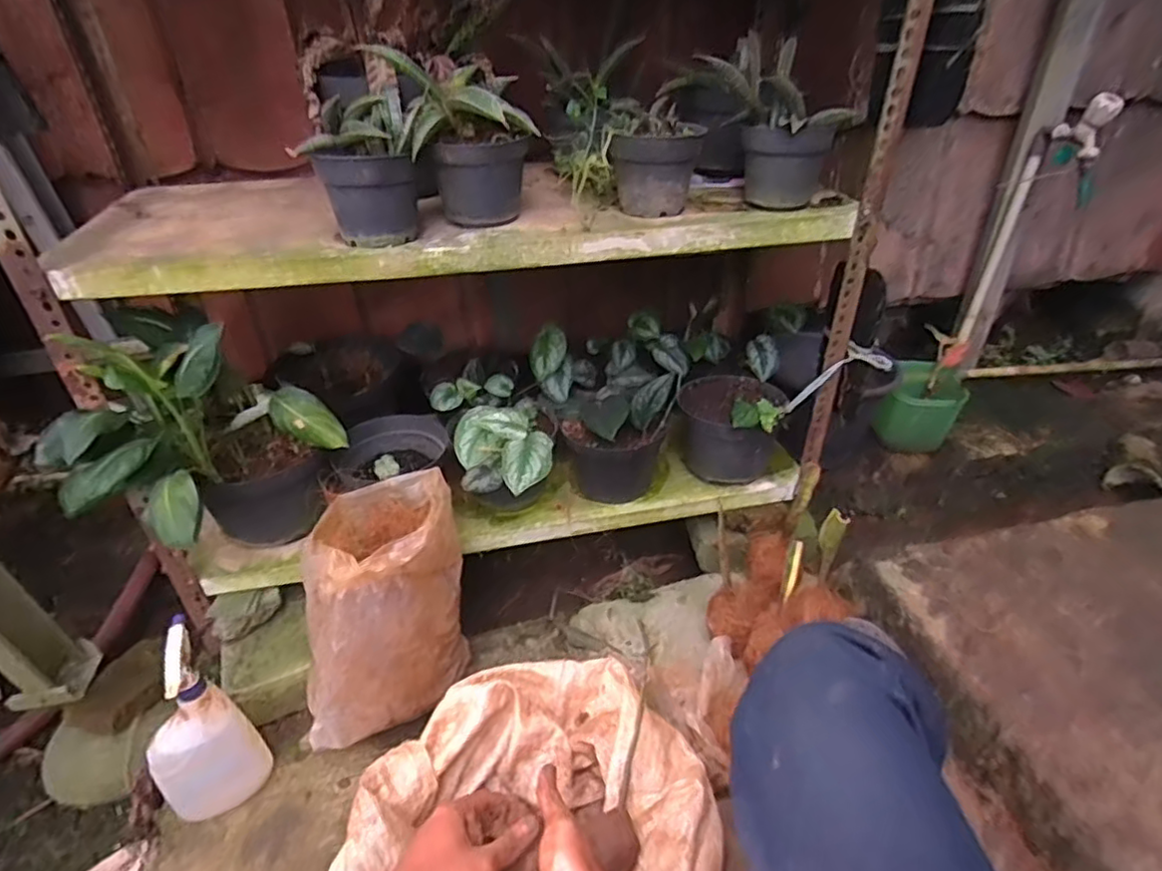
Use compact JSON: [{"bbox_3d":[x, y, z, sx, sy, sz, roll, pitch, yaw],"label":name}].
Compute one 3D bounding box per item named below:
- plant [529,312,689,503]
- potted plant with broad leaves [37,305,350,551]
[{"bbox_3d":[0.065,-0.051,1.061,0.233,0.222,0.215,-18,39,-20],"label":"plant"},{"bbox_3d":[-0.485,0.044,0.829,0.253,0.391,0.282,20,42,28],"label":"potted plant with broad leaves"}]

